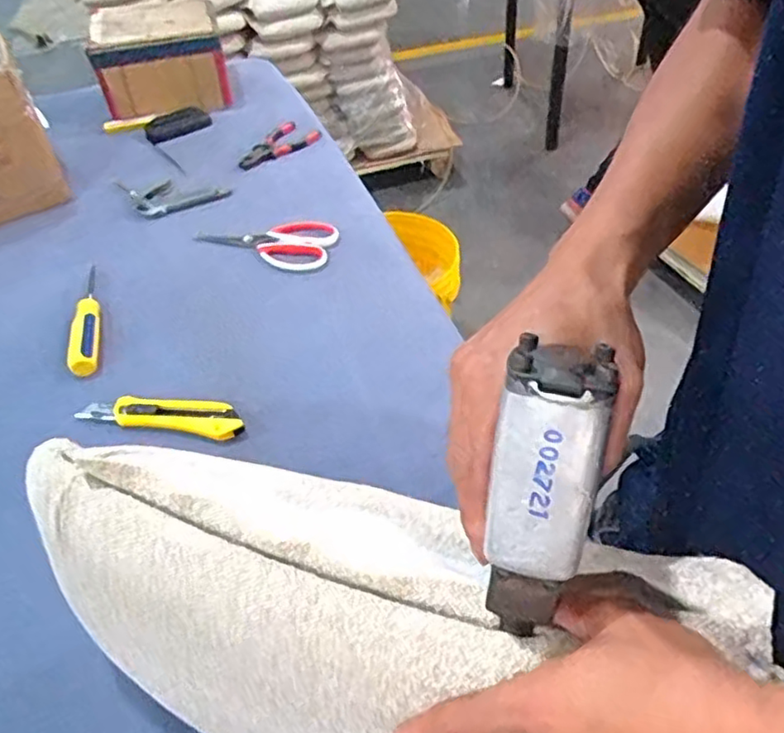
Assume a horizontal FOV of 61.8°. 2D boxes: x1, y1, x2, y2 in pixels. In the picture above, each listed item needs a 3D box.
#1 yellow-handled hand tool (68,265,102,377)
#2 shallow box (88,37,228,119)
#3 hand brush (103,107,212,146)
[{"bbox_3d":[-0.357,-0.063,0.767,0.028,0.022,0.189,-13,45,-8],"label":"yellow-handled hand tool"},{"bbox_3d":[-0.386,-0.488,1.124,0.210,0.124,0.068,-25,48,-19],"label":"shallow box"},{"bbox_3d":[-0.400,-0.410,1.121,0.171,0.034,0.058,-14,45,-9],"label":"hand brush"}]

